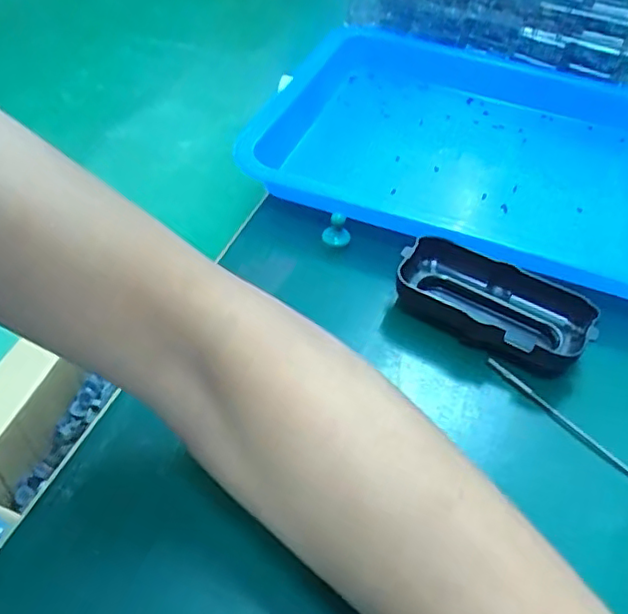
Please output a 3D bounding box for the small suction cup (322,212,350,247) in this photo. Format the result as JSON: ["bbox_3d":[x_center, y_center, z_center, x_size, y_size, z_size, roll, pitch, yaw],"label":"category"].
[{"bbox_3d":[0.015,-0.049,0.389,0.013,0.023,0.013,34,52,24],"label":"small suction cup"}]

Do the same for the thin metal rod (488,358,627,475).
[{"bbox_3d":[0.130,0.057,0.309,0.006,0.004,0.097,-29,56,-28],"label":"thin metal rod"}]

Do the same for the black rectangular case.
[{"bbox_3d":[0.102,-0.001,0.350,0.108,0.028,0.054,29,51,20],"label":"black rectangular case"}]

